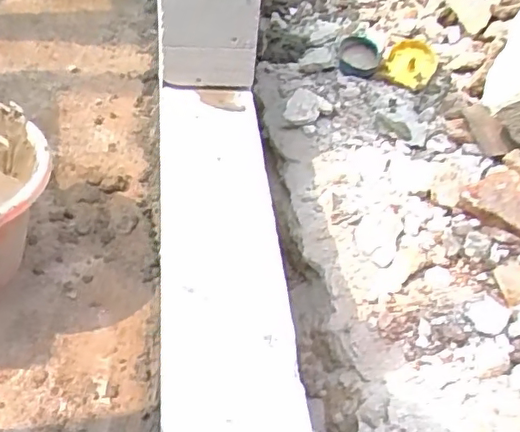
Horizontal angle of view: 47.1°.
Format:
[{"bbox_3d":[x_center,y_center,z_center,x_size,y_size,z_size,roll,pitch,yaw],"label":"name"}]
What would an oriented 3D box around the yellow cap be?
[{"bbox_3d":[0.205,-0.207,0.804,0.064,0.015,0.073,38,74,12],"label":"yellow cap"}]

